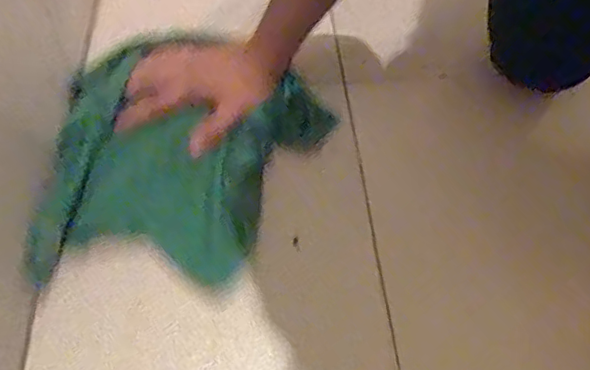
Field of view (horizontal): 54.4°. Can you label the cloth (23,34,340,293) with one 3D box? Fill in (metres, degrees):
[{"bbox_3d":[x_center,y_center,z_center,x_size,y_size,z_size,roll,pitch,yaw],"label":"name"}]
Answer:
[{"bbox_3d":[-0.099,-0.036,0.579,0.261,0.037,0.284,1,55,-2],"label":"cloth"}]

